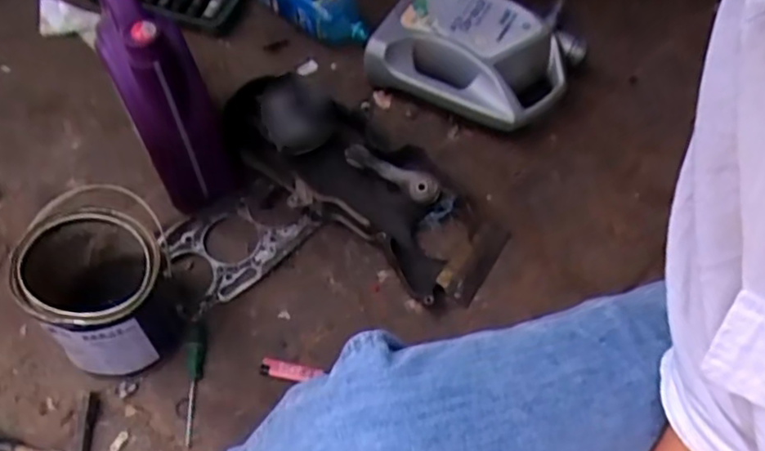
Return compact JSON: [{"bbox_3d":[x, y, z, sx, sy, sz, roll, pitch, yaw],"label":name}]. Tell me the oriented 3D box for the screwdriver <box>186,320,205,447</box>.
[{"bbox_3d":[-0.225,0.184,0.778,0.022,0.030,0.148,-2,67,-3],"label":"screwdriver"}]

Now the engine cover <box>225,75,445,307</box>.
[{"bbox_3d":[-0.031,-0.067,0.875,0.372,0.126,0.162,34,58,22],"label":"engine cover"}]

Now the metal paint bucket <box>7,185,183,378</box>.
[{"bbox_3d":[-0.319,0.082,0.752,0.156,0.162,0.152,-14,60,-13],"label":"metal paint bucket"}]

